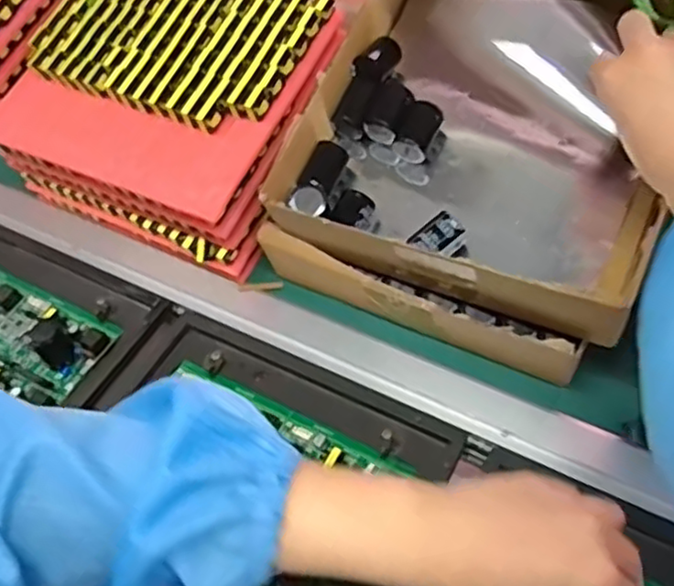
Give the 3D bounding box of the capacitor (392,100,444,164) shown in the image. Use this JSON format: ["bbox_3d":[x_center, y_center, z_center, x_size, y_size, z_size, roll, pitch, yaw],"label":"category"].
[{"bbox_3d":[0.066,-0.131,0.548,0.025,0.031,0.042,24,58,21],"label":"capacitor"}]

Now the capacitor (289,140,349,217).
[{"bbox_3d":[-0.015,-0.090,0.539,0.031,0.027,0.091,8,38,11],"label":"capacitor"}]

